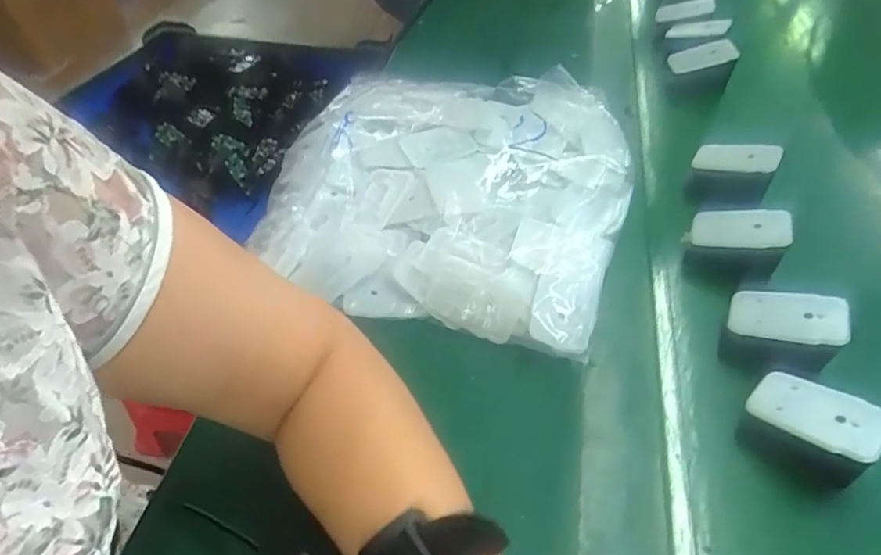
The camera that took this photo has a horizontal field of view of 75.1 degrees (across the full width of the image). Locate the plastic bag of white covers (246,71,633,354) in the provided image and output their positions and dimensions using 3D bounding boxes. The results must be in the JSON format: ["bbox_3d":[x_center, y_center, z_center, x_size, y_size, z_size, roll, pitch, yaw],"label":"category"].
[{"bbox_3d":[0.006,-0.083,0.492,0.307,0.075,0.284,12,49,13],"label":"plastic bag of white covers"}]

